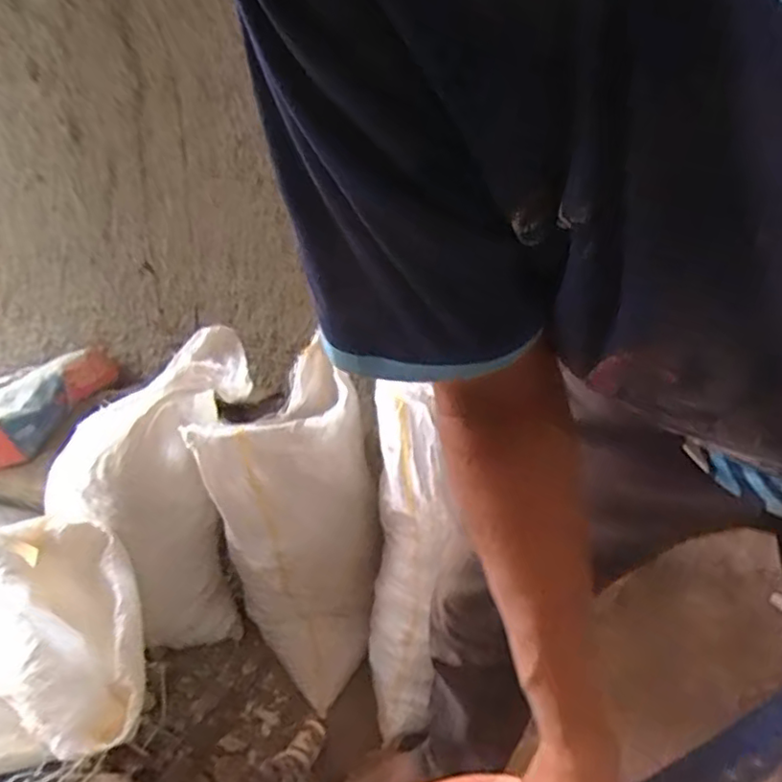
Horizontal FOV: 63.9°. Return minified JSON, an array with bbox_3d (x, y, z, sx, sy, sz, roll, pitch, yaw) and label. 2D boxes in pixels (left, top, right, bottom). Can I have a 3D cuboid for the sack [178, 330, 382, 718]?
[{"bbox_3d":[-0.157,0.230,1.099,0.237,0.527,0.297,7,26,13],"label":"sack"}]

